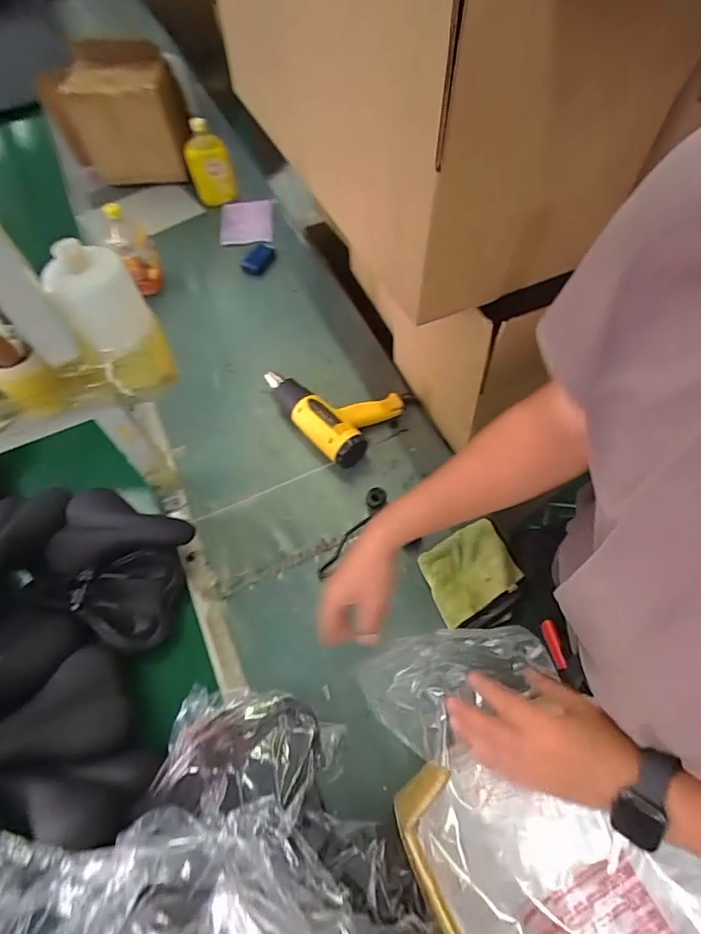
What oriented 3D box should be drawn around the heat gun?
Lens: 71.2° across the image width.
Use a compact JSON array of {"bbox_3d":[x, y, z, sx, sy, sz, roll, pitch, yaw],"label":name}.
[{"bbox_3d":[-0.021,-0.147,1.000,0.233,0.071,0.266,-37,65,-18],"label":"heat gun"}]

